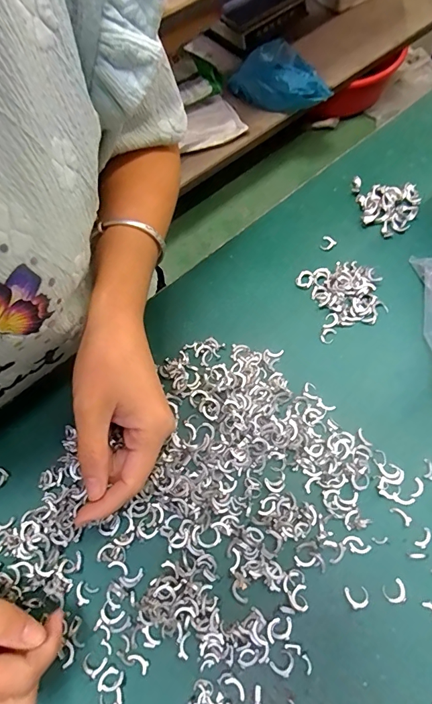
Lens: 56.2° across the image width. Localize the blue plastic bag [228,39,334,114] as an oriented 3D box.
[{"bbox_3d":[0.190,-0.778,1.154,0.293,0.104,0.150,30,72,16],"label":"blue plastic bag"}]

